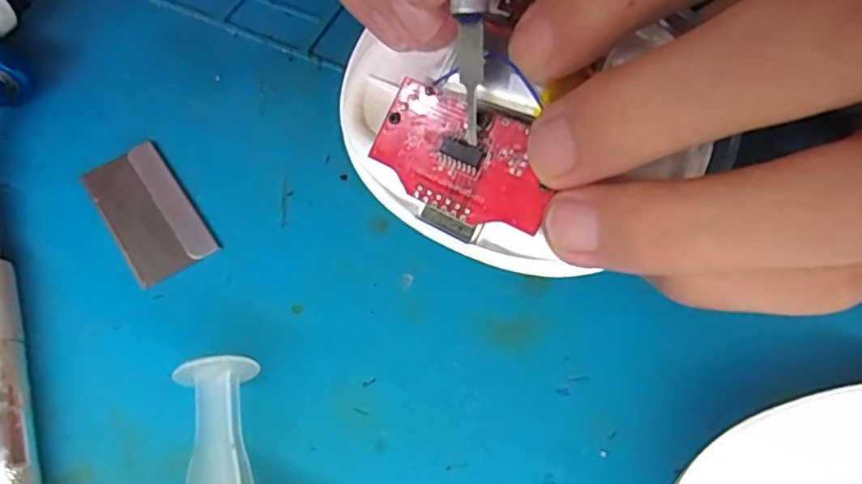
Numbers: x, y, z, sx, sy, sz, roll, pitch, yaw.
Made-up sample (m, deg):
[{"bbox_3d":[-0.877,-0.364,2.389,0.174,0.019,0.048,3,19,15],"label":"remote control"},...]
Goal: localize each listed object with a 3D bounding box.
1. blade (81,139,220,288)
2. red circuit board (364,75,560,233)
[{"bbox_3d":[-0.069,-0.008,0.150,0.018,0.004,0.038,-31,66,-20],"label":"blade"},{"bbox_3d":[0.006,-0.018,0.133,0.042,0.004,0.023,28,95,23],"label":"red circuit board"}]

